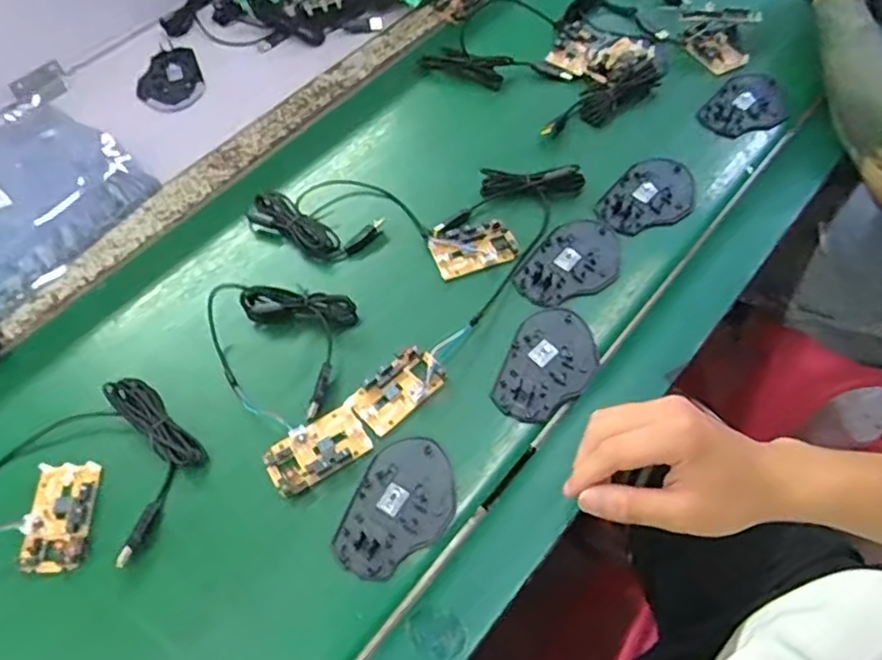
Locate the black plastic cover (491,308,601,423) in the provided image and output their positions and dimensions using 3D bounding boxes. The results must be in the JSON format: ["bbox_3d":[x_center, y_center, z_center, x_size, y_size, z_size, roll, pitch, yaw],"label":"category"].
[{"bbox_3d":[0.090,0.029,0.526,0.069,0.004,0.106,22,60,13],"label":"black plastic cover"}]

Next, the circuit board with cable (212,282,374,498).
[{"bbox_3d":[-0.112,0.024,0.515,0.117,0.034,0.182,-24,61,-15],"label":"circuit board with cable"}]

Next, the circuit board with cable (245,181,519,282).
[{"bbox_3d":[-0.055,-0.100,0.606,0.250,0.025,0.088,11,58,6],"label":"circuit board with cable"}]

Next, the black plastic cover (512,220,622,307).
[{"bbox_3d":[0.117,-0.061,0.572,0.106,0.004,0.072,-33,63,-19],"label":"black plastic cover"}]

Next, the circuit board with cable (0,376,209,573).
[{"bbox_3d":[-0.273,0.109,0.482,0.146,0.021,0.159,24,64,13],"label":"circuit board with cable"}]

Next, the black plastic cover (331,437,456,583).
[{"bbox_3d":[-0.030,0.131,0.472,0.070,0.007,0.106,22,60,13],"label":"black plastic cover"}]

